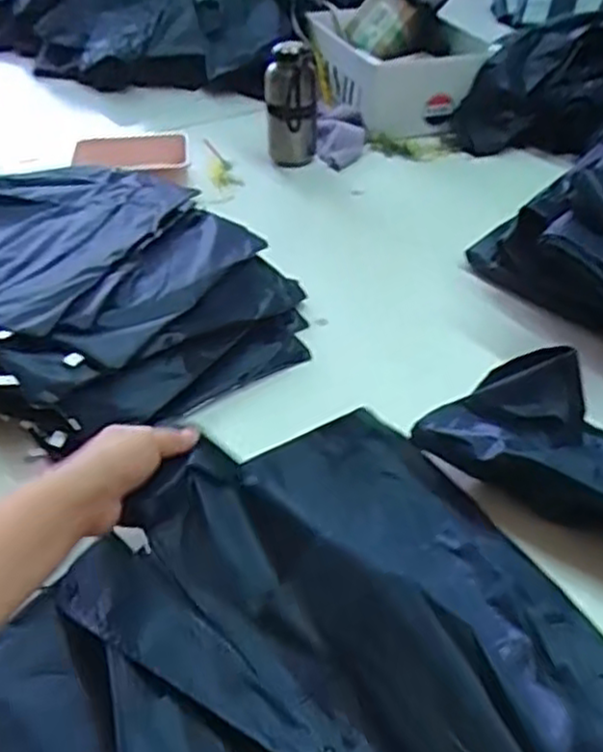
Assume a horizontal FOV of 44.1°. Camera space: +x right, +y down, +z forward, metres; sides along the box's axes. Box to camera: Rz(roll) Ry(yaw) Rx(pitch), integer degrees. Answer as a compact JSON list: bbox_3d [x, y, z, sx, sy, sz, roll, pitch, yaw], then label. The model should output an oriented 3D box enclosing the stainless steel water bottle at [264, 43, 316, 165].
[{"bbox_3d":[-0.016,-0.425,1.177,0.080,0.164,0.082,0,39,0],"label":"stainless steel water bottle"}]

